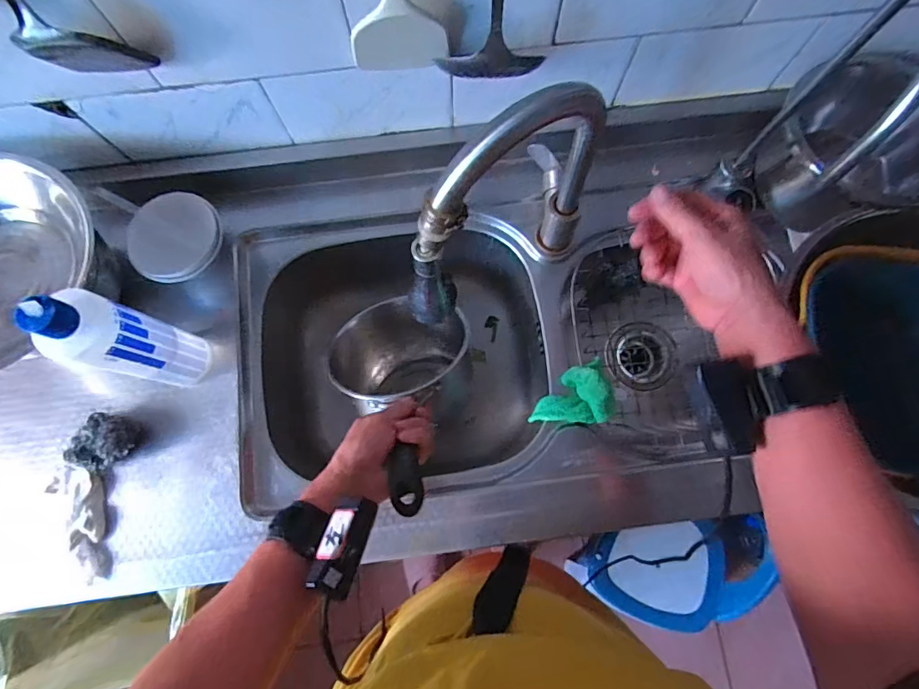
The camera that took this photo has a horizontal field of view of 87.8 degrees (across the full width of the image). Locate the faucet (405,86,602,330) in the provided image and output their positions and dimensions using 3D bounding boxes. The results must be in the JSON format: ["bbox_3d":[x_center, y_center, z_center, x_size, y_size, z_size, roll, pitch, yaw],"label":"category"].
[{"bbox_3d":[0.056,-0.126,0.455,0.083,0.288,0.246,37,80,7],"label":"faucet"}]

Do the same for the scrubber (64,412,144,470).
[{"bbox_3d":[-0.409,0.113,0.554,0.070,0.047,0.064,0,78,0],"label":"scrubber"}]

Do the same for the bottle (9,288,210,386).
[{"bbox_3d":[-0.329,0.003,0.488,0.056,0.216,0.068,18,78,4],"label":"bottle"}]

